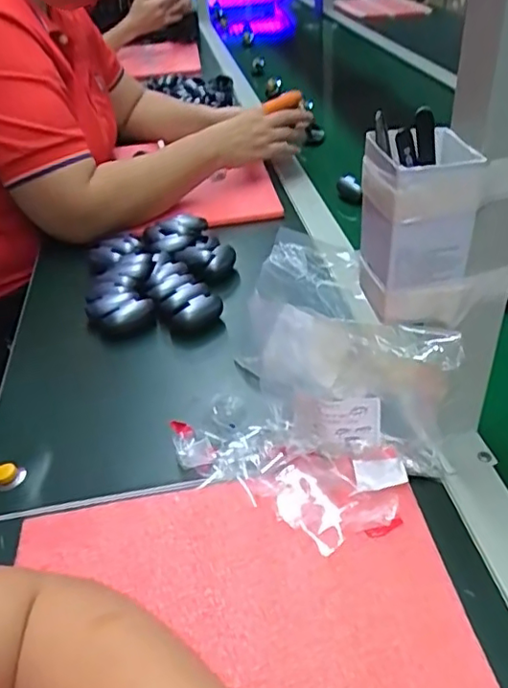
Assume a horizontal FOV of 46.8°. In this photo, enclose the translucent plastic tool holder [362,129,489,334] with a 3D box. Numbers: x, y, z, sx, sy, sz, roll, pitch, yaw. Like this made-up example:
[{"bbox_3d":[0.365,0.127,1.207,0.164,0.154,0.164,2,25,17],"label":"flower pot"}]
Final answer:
[{"bbox_3d":[0.100,-0.074,0.365,0.061,0.112,0.053,-8,37,-3],"label":"translucent plastic tool holder"}]

